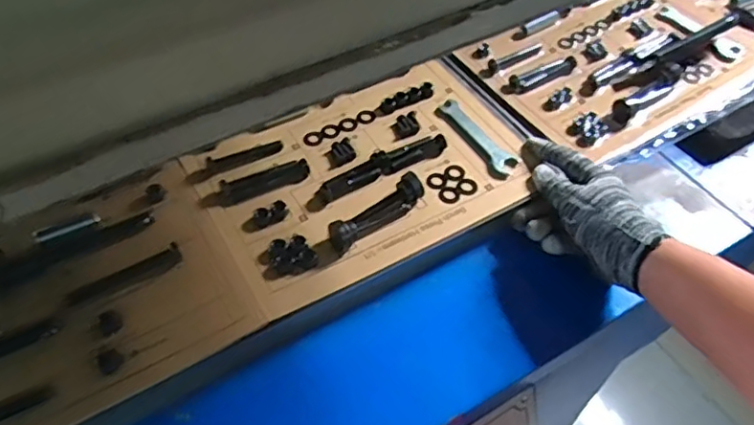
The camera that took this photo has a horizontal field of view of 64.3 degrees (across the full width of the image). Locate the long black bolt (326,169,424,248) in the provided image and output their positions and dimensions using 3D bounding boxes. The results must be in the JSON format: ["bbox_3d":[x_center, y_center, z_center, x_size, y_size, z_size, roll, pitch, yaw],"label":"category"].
[{"bbox_3d":[-0.002,-0.002,0.543,0.097,0.024,0.031,-35,57,-23],"label":"long black bolt"}]

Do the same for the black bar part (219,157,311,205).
[{"bbox_3d":[-0.109,-0.031,0.574,0.089,0.012,0.020,-20,52,-13],"label":"black bar part"}]

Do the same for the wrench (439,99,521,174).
[{"bbox_3d":[0.107,-0.081,0.621,0.025,0.012,0.112,-25,53,-16],"label":"wrench"}]

